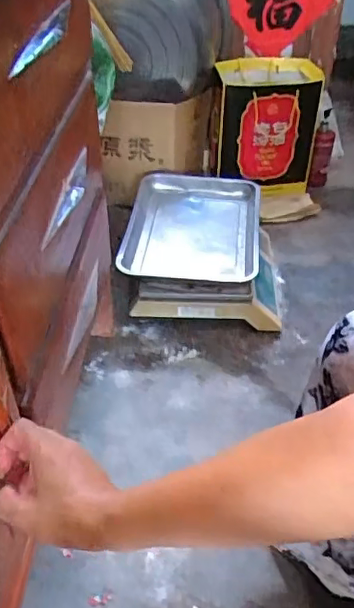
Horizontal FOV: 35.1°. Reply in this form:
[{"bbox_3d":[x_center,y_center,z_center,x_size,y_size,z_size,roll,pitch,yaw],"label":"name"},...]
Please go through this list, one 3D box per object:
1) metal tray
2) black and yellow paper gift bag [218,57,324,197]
[{"bbox_3d":[0.038,-0.170,1.248,0.285,0.058,0.380,6,42,5],"label":"metal tray"},{"bbox_3d":[0.237,-0.453,1.476,0.259,0.318,0.159,-1,41,-3],"label":"black and yellow paper gift bag"}]

